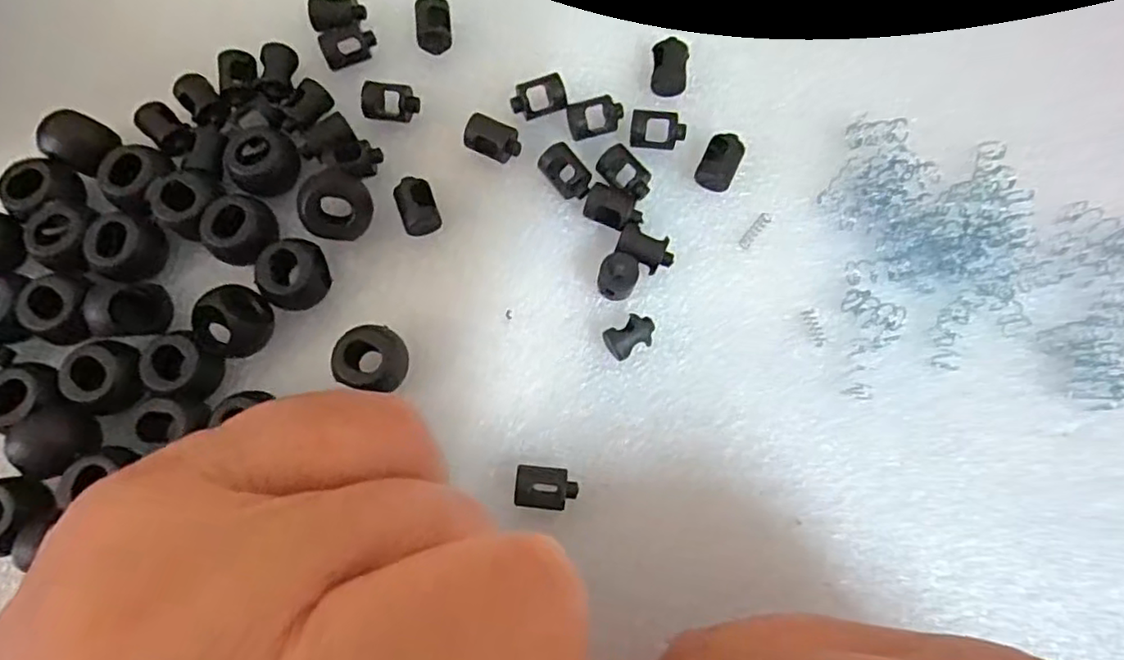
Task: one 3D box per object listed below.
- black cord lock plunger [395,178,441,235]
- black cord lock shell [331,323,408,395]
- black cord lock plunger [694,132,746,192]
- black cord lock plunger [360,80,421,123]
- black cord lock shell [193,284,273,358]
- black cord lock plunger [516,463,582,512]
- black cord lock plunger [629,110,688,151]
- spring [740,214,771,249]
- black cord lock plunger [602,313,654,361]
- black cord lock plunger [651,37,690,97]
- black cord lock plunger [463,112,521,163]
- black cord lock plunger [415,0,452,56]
[{"bbox_3d":[-0.038,-0.032,0.171,0.009,0.009,0.014,-19,79,-3],"label":"black cord lock plunger"},{"bbox_3d":[-0.047,0.007,0.161,0.016,0.012,0.015,8,79,2],"label":"black cord lock shell"},{"bbox_3d":[0.043,-0.045,0.175,0.010,0.007,0.017,24,80,5],"label":"black cord lock plunger"},{"bbox_3d":[-0.047,-0.063,0.178,0.015,0.008,0.009,-3,78,0],"label":"black cord lock plunger"},{"bbox_3d":[-0.081,-0.002,0.159,0.014,0.017,0.017,26,80,6],"label":"black cord lock shell"},{"bbox_3d":[-0.003,0.038,0.155,0.014,0.010,0.010,7,79,2],"label":"black cord lock plunger"},{"bbox_3d":[0.026,-0.054,0.177,0.015,0.007,0.009,3,79,1],"label":"black cord lock plunger"},{"bbox_3d":[0.052,-0.027,0.172,0.004,0.004,0.011,38,81,8],"label":"spring"},{"bbox_3d":[0.017,0.002,0.165,0.013,0.008,0.009,-31,80,-5],"label":"black cord lock plunger"},{"bbox_3d":[0.030,-0.073,0.181,0.010,0.008,0.014,5,79,2],"label":"black cord lock plunger"},{"bbox_3d":[-0.018,-0.051,0.176,0.015,0.009,0.011,21,80,5],"label":"black cord lock plunger"},{"bbox_3d":[-0.036,-0.087,0.183,0.009,0.008,0.015,-2,77,-1],"label":"black cord lock plunger"}]

